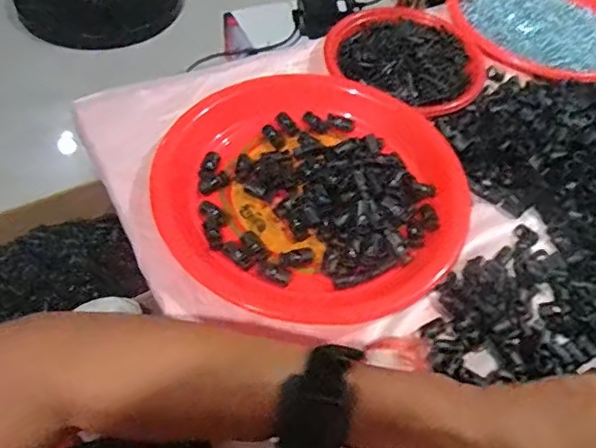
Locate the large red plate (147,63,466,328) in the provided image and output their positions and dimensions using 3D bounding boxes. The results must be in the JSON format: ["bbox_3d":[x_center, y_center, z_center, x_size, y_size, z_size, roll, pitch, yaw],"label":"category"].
[{"bbox_3d":[0.017,-0.040,0.497,0.255,0.024,0.258,1,54,-2],"label":"large red plate"}]

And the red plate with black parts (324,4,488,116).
[{"bbox_3d":[0.117,-0.180,0.600,0.161,0.026,0.137,26,57,15],"label":"red plate with black parts"}]

